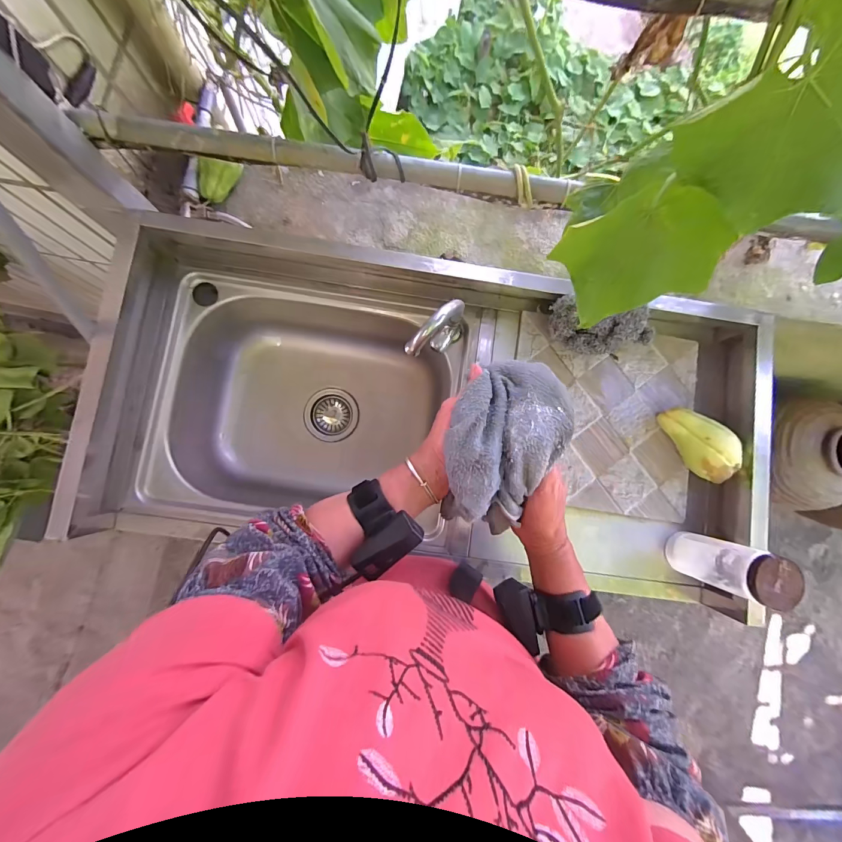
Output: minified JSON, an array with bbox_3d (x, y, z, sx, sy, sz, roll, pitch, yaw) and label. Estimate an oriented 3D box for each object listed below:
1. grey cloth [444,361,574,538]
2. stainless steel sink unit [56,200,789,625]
[{"bbox_3d":[0.081,0.020,0.365,0.102,0.044,0.167,21,84,-1],"label":"grey cloth"},{"bbox_3d":[0.018,-0.005,0.637,0.942,0.264,0.466,9,84,-2],"label":"stainless steel sink unit"}]

